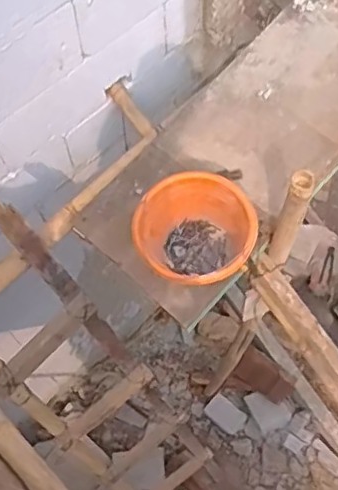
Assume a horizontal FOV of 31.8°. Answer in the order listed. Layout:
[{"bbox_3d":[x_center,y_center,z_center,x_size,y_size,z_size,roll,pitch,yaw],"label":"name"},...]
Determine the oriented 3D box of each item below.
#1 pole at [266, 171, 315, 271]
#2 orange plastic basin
[{"bbox_3d":[0.265,-0.058,1.289,0.054,0.316,0.053,31,70,15],"label":"pole"},{"bbox_3d":[0.064,-0.024,1.345,0.252,0.152,0.251,-1,65,1],"label":"orange plastic basin"}]

